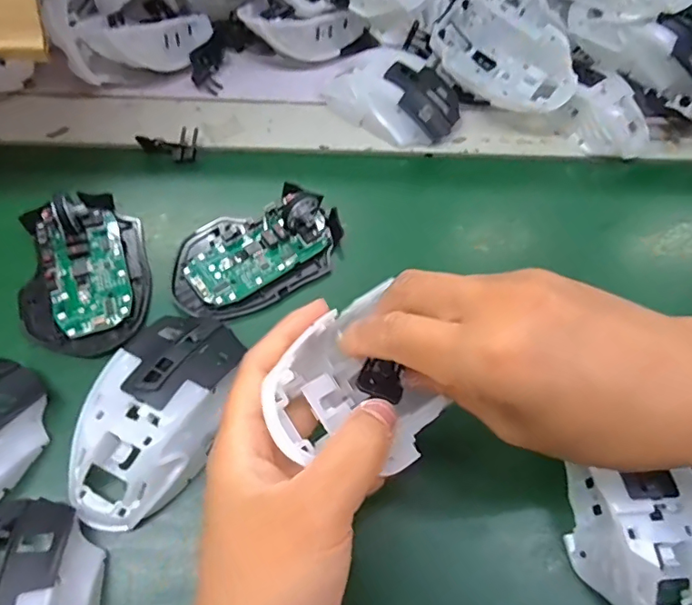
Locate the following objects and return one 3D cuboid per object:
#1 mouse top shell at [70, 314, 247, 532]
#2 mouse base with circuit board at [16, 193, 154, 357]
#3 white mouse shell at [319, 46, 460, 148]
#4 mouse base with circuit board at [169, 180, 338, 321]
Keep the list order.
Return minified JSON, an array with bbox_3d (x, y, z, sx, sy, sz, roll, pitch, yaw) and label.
[{"bbox_3d":[-0.095,0.054,0.261,0.063,0.031,0.111,11,64,7],"label":"mouse top shell"},{"bbox_3d":[-0.162,-0.024,0.308,0.073,0.025,0.110,-18,64,-7],"label":"mouse base with circuit board"},{"bbox_3d":[0.035,-0.163,0.395,0.107,0.030,0.068,19,66,11],"label":"white mouse shell"},{"bbox_3d":[-0.057,-0.036,0.326,0.111,0.020,0.069,-30,66,-13],"label":"mouse base with circuit board"}]

